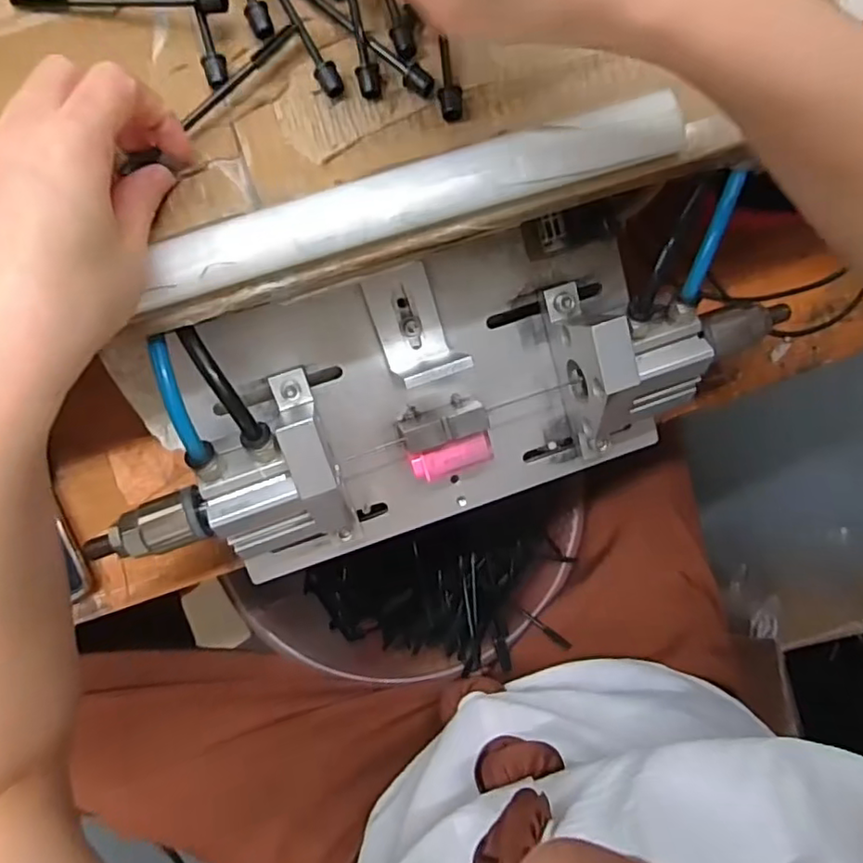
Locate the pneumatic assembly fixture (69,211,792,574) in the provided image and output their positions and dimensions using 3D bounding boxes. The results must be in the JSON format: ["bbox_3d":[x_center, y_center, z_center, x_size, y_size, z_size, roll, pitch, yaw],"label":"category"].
[{"bbox_3d":[0.001,-0.025,0.343,0.374,0.111,0.145,-20,84,-5],"label":"pneumatic assembly fixture"}]

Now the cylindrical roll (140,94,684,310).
[{"bbox_3d":[-0.004,-0.104,0.266,0.240,0.017,0.025,-19,84,-5],"label":"cylindrical roll"}]

